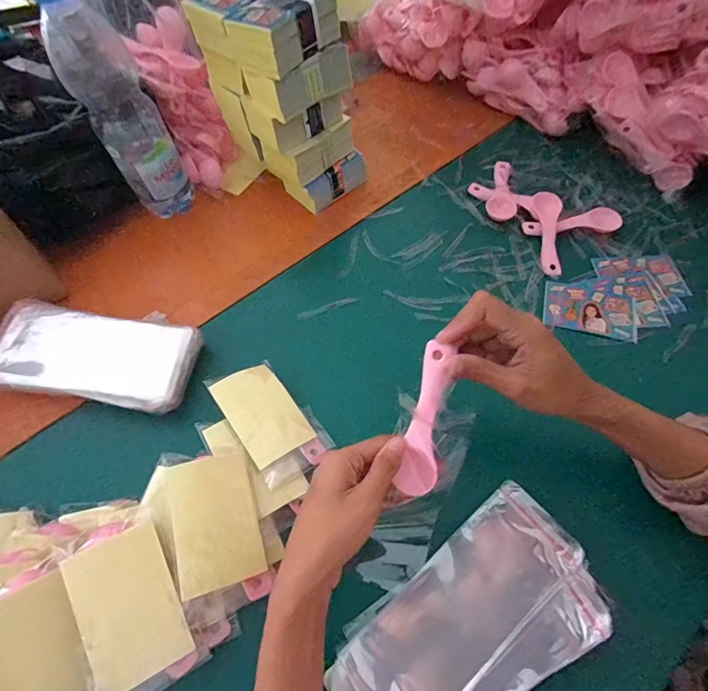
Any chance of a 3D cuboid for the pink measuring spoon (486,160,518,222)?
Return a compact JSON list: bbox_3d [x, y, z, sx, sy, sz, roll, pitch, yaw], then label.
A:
[{"bbox_3d":[0.192,-0.203,0.518,0.033,0.012,0.119,11,63,9],"label":"pink measuring spoon"}]

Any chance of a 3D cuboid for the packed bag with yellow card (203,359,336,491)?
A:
[{"bbox_3d":[-0.075,0.066,0.369,0.069,0.008,0.113,-27,69,-32],"label":"packed bag with yellow card"}]

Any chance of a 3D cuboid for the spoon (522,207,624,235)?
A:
[{"bbox_3d":[0.265,-0.149,0.488,0.109,0.019,0.029,-1,62,3],"label":"spoon"}]

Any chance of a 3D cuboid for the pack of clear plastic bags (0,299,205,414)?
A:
[{"bbox_3d":[-0.248,0.008,0.396,0.190,0.045,0.105,6,62,6],"label":"pack of clear plastic bags"}]

